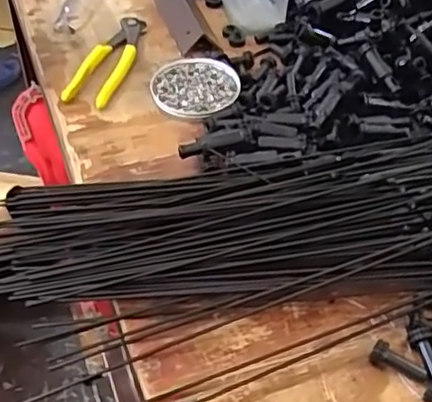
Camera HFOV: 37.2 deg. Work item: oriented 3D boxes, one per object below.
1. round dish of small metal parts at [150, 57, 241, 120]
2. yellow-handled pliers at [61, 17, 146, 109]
[{"bbox_3d":[-0.021,-0.121,0.671,0.089,0.007,0.091,-3,48,3],"label":"round dish of small metal parts"},{"bbox_3d":[-0.117,-0.155,0.708,0.049,0.018,0.162,12,46,10],"label":"yellow-handled pliers"}]

